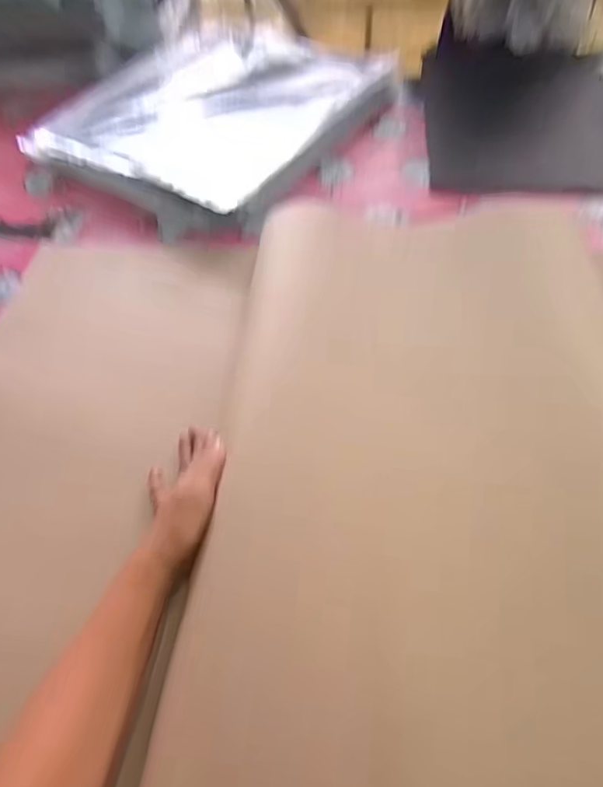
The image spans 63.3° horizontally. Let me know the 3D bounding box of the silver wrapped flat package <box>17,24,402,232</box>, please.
[{"bbox_3d":[-0.145,-0.506,0.868,0.479,0.061,0.510,27,62,18],"label":"silver wrapped flat package"}]

